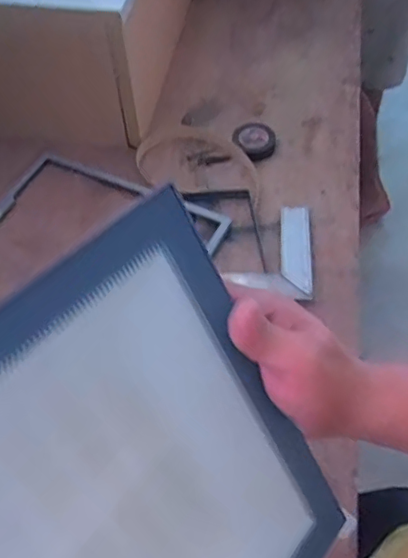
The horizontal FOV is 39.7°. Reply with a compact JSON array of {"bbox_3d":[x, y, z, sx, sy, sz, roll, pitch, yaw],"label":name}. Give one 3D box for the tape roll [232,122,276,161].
[{"bbox_3d":[0.077,-0.206,0.837,0.058,0.023,0.058,-1,55,1],"label":"tape roll"}]

